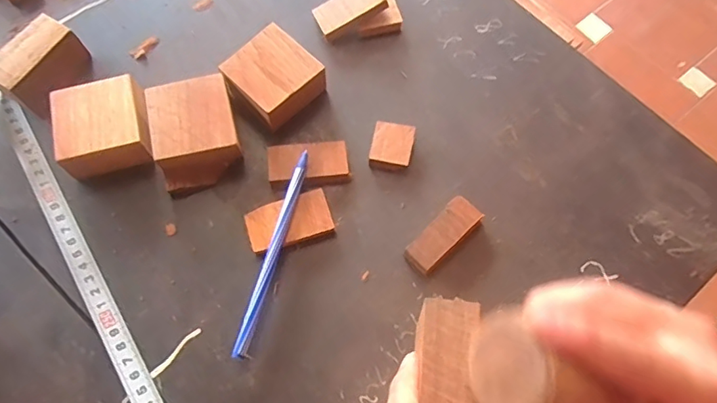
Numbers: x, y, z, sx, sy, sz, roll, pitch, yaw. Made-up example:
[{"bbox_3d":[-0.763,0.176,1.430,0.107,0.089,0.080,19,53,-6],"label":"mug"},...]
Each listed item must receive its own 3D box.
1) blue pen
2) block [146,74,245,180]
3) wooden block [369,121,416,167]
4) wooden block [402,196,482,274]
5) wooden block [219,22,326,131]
[{"bbox_3d":[-0.054,0.030,0.328,0.008,0.009,0.134,13,68,4],"label":"blue pen"},{"bbox_3d":[-0.112,-0.051,0.359,0.053,0.030,0.062,-13,69,-6],"label":"block"},{"bbox_3d":[0.024,-0.039,0.365,0.028,0.010,0.032,11,68,3],"label":"wooden block"},{"bbox_3d":[0.055,0.022,0.338,0.055,0.011,0.023,-41,74,-16],"label":"wooden block"},{"bbox_3d":[-0.061,-0.088,0.374,0.056,0.029,0.058,-41,74,-16],"label":"wooden block"}]

